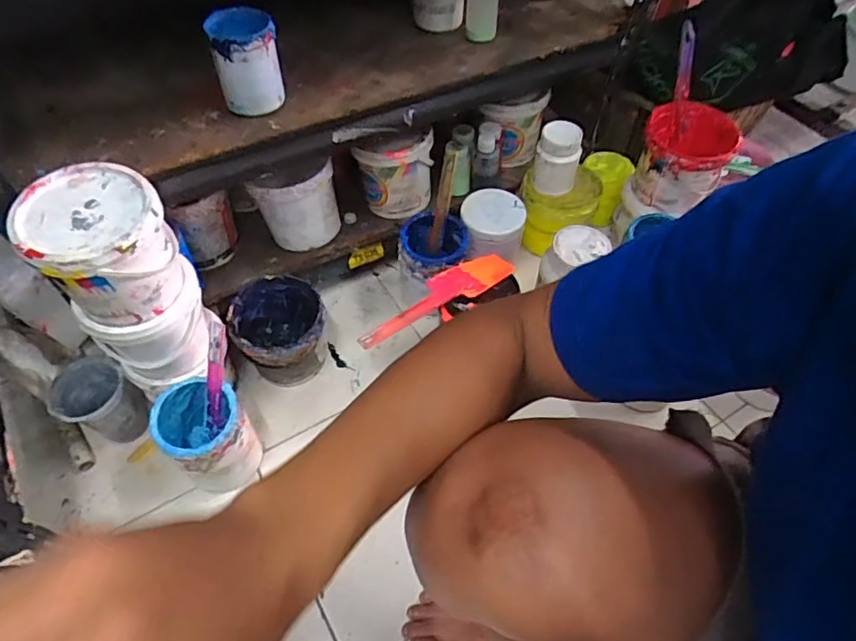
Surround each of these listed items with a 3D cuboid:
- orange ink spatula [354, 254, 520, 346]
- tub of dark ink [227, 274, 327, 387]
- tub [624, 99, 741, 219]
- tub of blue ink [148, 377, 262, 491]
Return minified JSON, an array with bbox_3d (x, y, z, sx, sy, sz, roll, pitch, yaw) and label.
[{"bbox_3d":[0.007,-0.036,0.734,0.242,0.024,0.059,-29,60,-20],"label":"orange ink spatula"},{"bbox_3d":[-0.211,0.023,0.810,0.121,0.124,0.120,1,54,-1],"label":"tub of dark ink"},{"bbox_3d":[0.381,-0.239,0.848,0.117,0.130,0.128,1,54,-1],"label":"tub"},{"bbox_3d":[-0.275,0.146,0.707,0.099,0.140,0.105,1,54,-1],"label":"tub of blue ink"}]

